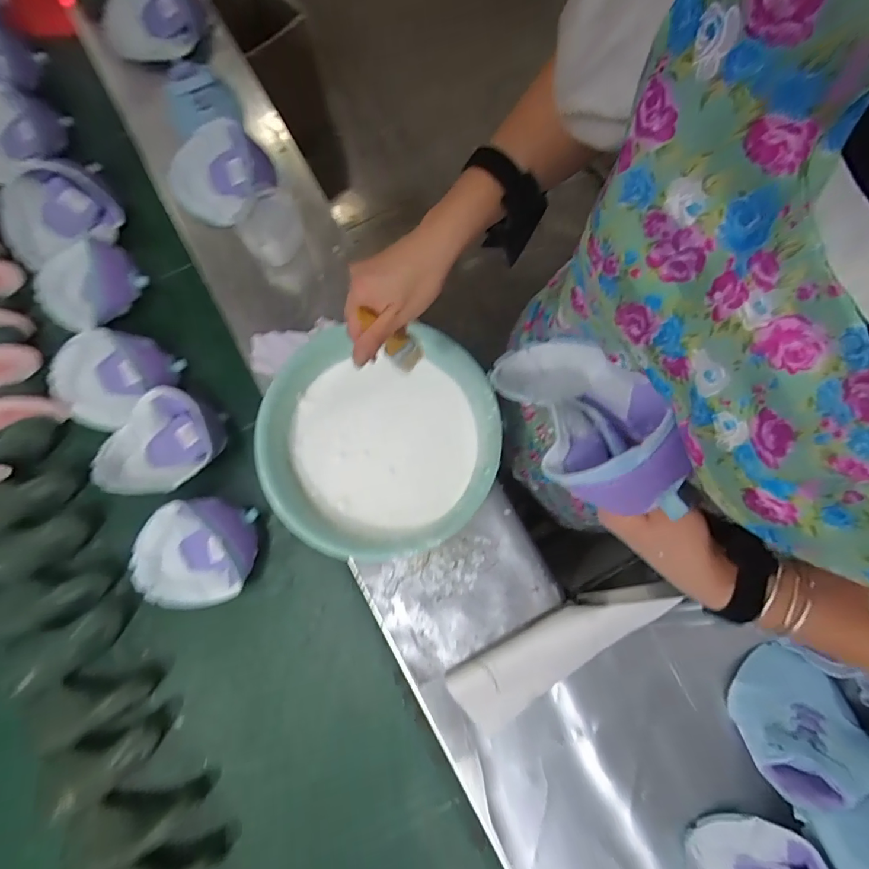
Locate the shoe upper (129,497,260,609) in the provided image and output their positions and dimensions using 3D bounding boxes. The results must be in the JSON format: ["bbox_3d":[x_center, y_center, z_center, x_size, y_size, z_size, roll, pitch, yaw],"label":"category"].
[{"bbox_3d":[-0.347,0.170,0.674,0.183,0.077,0.145,-6,79,-3],"label":"shoe upper"}]

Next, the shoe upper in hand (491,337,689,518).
[{"bbox_3d":[0.117,-0.018,0.381,0.104,0.064,0.179,-10,37,-3],"label":"shoe upper in hand"}]

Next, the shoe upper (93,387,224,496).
[{"bbox_3d":[-0.400,0.019,0.705,0.174,0.065,0.143,-42,82,-9],"label":"shoe upper"}]

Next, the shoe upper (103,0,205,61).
[{"bbox_3d":[-0.513,-0.760,0.858,0.176,0.080,0.124,-20,79,-5],"label":"shoe upper"}]

